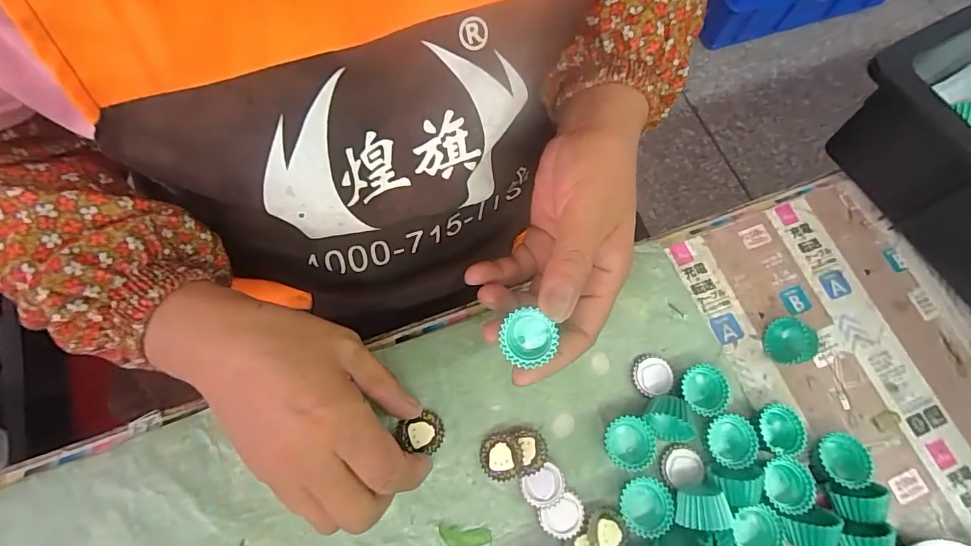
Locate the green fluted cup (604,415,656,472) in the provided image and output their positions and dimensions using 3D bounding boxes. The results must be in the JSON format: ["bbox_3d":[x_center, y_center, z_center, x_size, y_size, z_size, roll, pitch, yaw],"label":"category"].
[{"bbox_3d":[0.091,0.109,0.303,0.030,0.014,0.032,1,69,-2],"label":"green fluted cup"}]

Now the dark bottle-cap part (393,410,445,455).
[{"bbox_3d":[-0.040,0.102,0.302,0.027,0.005,0.024,-13,68,-7],"label":"dark bottle-cap part"}]

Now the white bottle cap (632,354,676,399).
[{"bbox_3d":[0.114,0.070,0.322,0.026,0.008,0.028,1,69,-2],"label":"white bottle cap"}]

